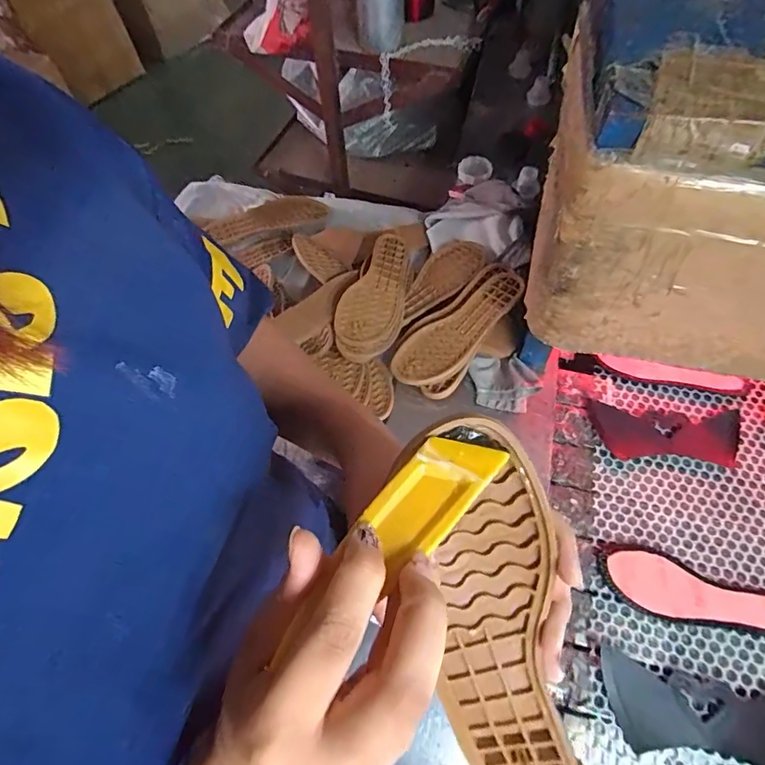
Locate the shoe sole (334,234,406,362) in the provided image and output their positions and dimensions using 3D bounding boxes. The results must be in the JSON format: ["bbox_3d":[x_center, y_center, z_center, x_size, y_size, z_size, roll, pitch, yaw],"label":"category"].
[{"bbox_3d":[-0.006,-0.141,0.730,0.089,0.029,0.255,13,61,10],"label":"shoe sole"}]

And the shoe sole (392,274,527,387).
[{"bbox_3d":[0.118,-0.082,0.714,0.244,0.042,0.098,-33,64,-15],"label":"shoe sole"}]

